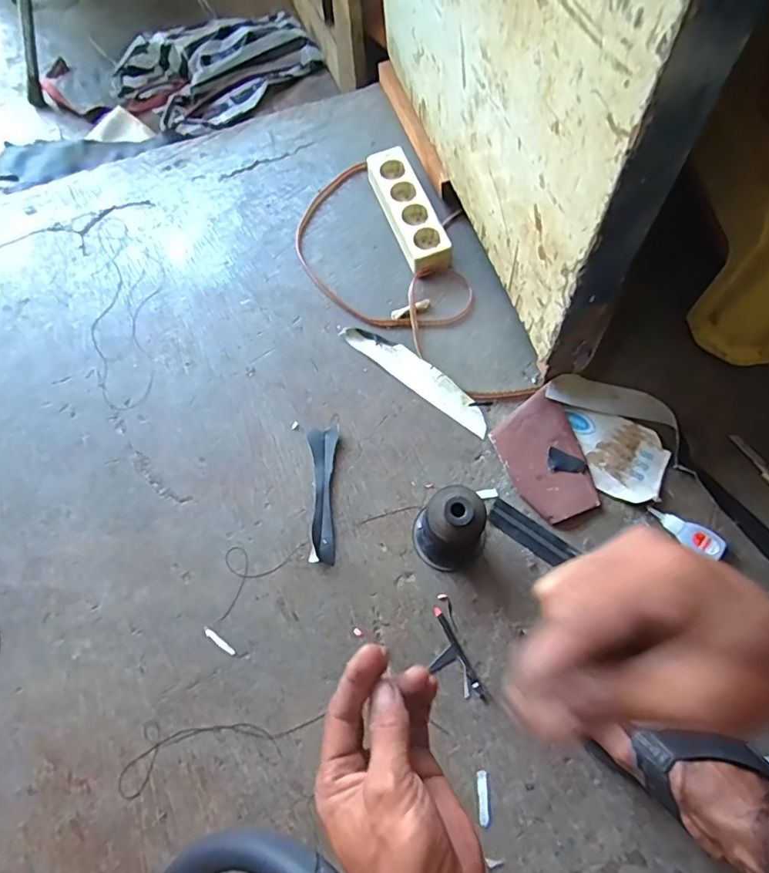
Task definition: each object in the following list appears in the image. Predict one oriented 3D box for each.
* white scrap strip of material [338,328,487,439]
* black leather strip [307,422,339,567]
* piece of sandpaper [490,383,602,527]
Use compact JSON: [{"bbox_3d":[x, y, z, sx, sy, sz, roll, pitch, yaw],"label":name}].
[{"bbox_3d":[0.043,-0.081,0.673,0.224,0.014,0.039,38,75,15],"label":"white scrap strip of material"},{"bbox_3d":[-0.071,0.067,0.624,0.037,0.012,0.165,-5,69,1],"label":"black leather strip"},{"bbox_3d":[0.195,0.027,0.620,0.097,0.019,0.146,-25,70,-7],"label":"piece of sandpaper"}]

